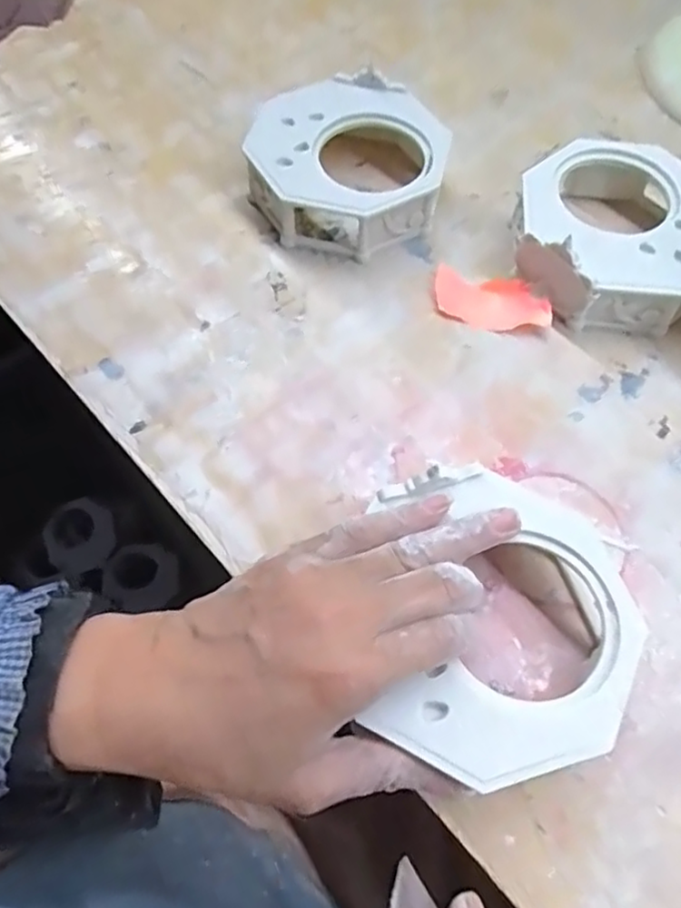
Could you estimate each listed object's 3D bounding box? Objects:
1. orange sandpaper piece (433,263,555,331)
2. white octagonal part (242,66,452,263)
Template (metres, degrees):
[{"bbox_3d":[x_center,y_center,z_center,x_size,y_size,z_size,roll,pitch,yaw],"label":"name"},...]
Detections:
[{"bbox_3d":[0.085,-0.085,0.367,0.064,0.009,0.032,9,62,4],"label":"orange sandpaper piece"},{"bbox_3d":[0.005,-0.176,0.399,0.112,0.041,0.113,13,62,6],"label":"white octagonal part"}]

